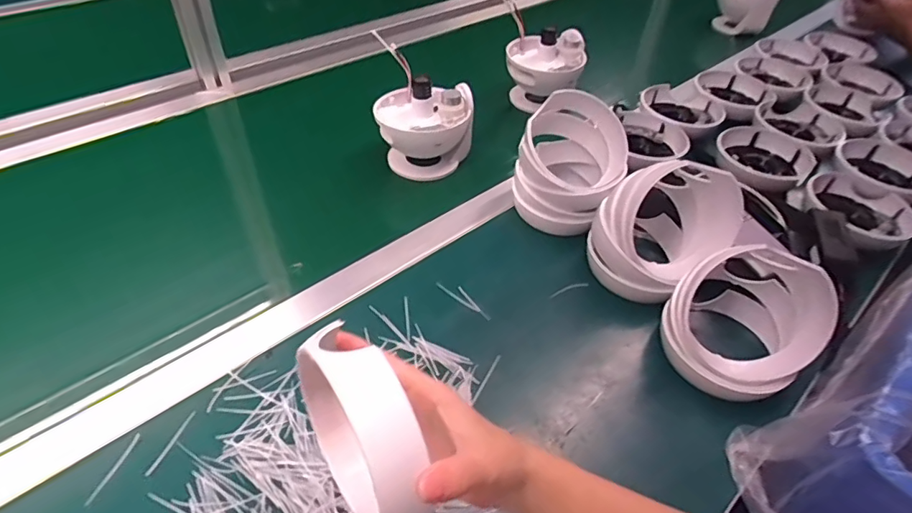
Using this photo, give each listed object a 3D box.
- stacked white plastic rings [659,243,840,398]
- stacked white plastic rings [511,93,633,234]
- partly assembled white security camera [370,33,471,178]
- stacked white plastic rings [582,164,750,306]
[{"bbox_3d":[0.256,0.052,0.453,0.121,0.106,0.111,2,46,-2],"label":"stacked white plastic rings"},{"bbox_3d":[0.131,-0.103,0.592,0.114,0.110,0.132,15,46,12],"label":"stacked white plastic rings"},{"bbox_3d":[-0.039,-0.160,0.651,0.119,0.116,0.094,0,45,-3],"label":"partly assembled white security camera"},{"bbox_3d":[0.204,-0.030,0.518,0.114,0.115,0.104,1,45,-1],"label":"stacked white plastic rings"}]

